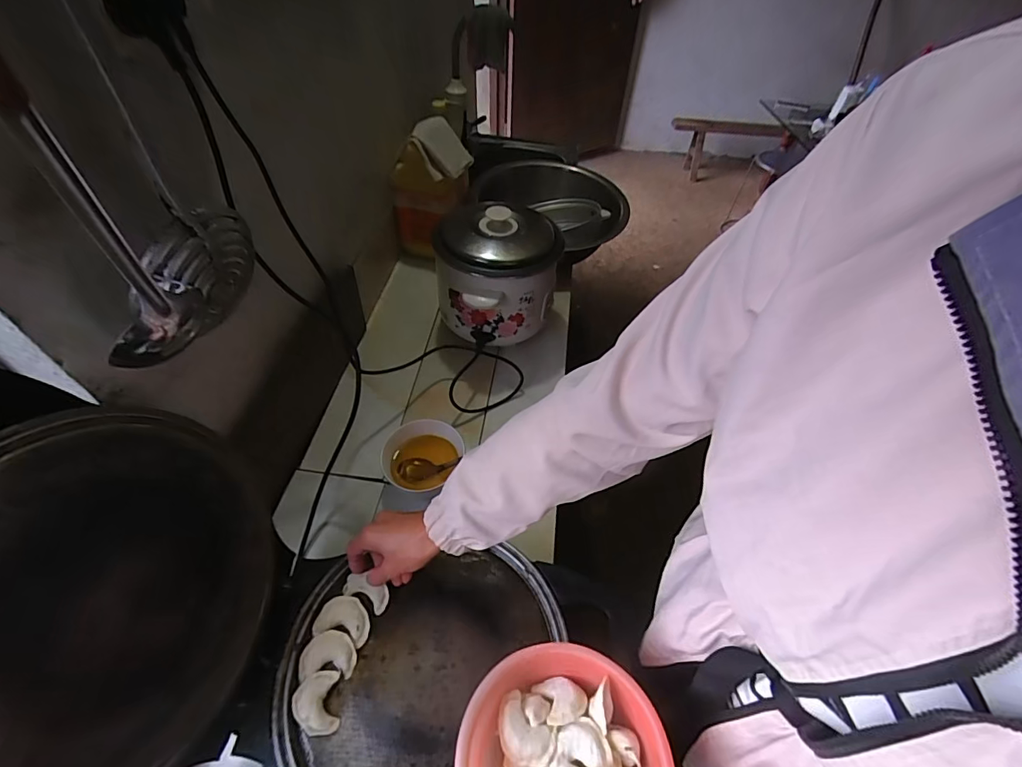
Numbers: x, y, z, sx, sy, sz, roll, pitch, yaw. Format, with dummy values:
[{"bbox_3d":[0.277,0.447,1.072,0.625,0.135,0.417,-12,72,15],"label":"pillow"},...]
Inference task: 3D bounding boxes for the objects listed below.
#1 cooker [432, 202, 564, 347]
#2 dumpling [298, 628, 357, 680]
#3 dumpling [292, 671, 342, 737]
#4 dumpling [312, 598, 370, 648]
[{"bbox_3d":[-0.024,-0.200,0.870,0.217,0.211,0.217,1,42,1],"label":"cooker"},{"bbox_3d":[-0.209,0.311,0.523,0.059,0.017,0.045,-2,42,-4],"label":"dumpling"},{"bbox_3d":[-0.212,0.347,0.493,0.046,0.024,0.055,-9,43,-11],"label":"dumpling"},{"bbox_3d":[-0.200,0.282,0.546,0.064,0.014,0.044,9,42,9],"label":"dumpling"}]

